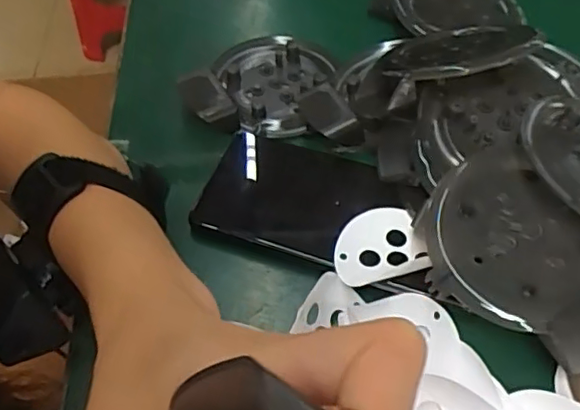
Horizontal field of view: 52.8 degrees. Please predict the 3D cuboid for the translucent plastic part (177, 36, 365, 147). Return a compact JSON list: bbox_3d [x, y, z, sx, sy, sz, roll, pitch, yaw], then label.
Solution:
[{"bbox_3d":[-0.006,-0.079,0.366,0.108,0.025,0.090,9,56,9],"label":"translucent plastic part"}]

